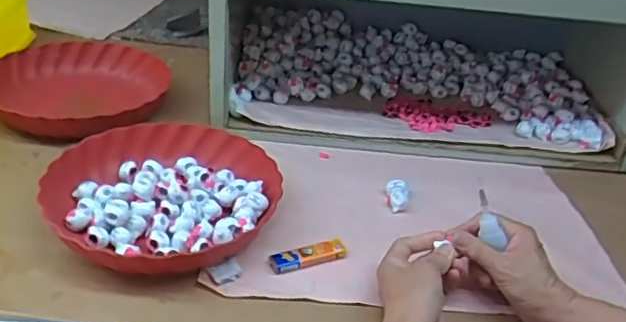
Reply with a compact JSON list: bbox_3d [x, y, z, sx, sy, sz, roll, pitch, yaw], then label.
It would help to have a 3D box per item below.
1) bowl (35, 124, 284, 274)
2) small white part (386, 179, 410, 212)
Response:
[{"bbox_3d":[-0.160,0.042,0.648,0.240,0.048,0.231,5,32,-3],"label":"bowl"},{"bbox_3d":[0.101,0.041,0.709,0.028,0.023,0.037,10,32,5],"label":"small white part"}]

